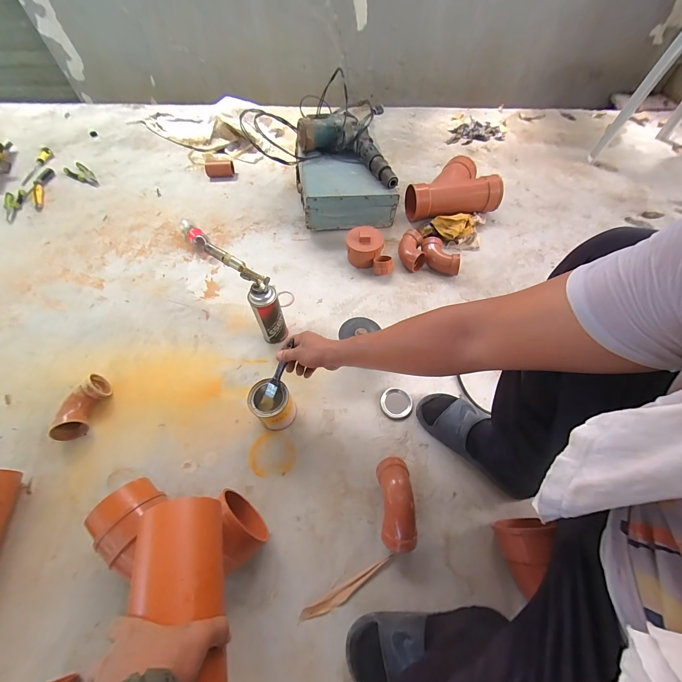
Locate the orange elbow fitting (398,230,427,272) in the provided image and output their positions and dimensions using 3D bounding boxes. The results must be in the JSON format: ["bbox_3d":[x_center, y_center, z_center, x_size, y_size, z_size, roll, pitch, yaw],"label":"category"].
[{"bbox_3d":[0.220,-0.281,0.915,0.074,0.058,0.118,-6,59,-4],"label":"orange elbow fitting"}]

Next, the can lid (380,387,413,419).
[{"bbox_3d":[0.129,0.142,0.689,0.070,0.021,0.070,0,58,0],"label":"can lid"}]

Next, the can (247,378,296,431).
[{"bbox_3d":[-0.147,0.141,0.646,0.084,0.102,0.081,0,58,0],"label":"can"}]

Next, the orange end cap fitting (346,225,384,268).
[{"bbox_3d":[0.071,-0.285,0.909,0.110,0.094,0.090,5,59,3],"label":"orange end cap fitting"}]

